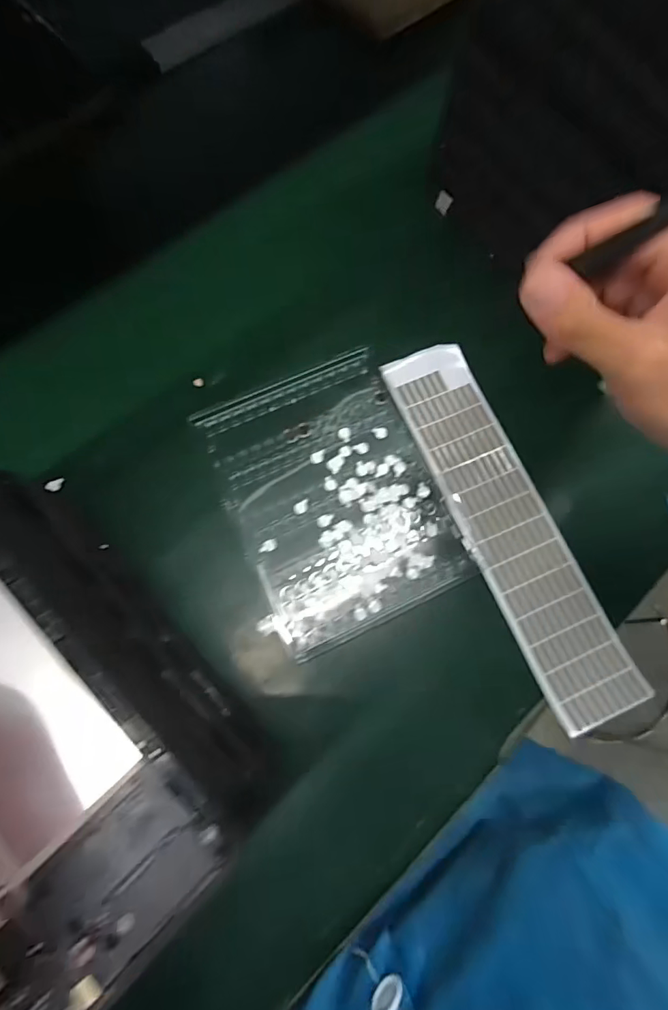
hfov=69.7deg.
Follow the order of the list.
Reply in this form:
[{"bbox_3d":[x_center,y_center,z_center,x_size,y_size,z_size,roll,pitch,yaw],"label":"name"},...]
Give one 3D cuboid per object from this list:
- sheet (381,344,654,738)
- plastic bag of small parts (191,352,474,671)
[{"bbox_3d":[0.135,0.011,0.382,0.072,0.006,0.313,-22,77,-9],"label":"sheet"},{"bbox_3d":[-0.001,-0.012,0.383,0.153,0.015,0.212,-21,77,-9],"label":"plastic bag of small parts"}]

